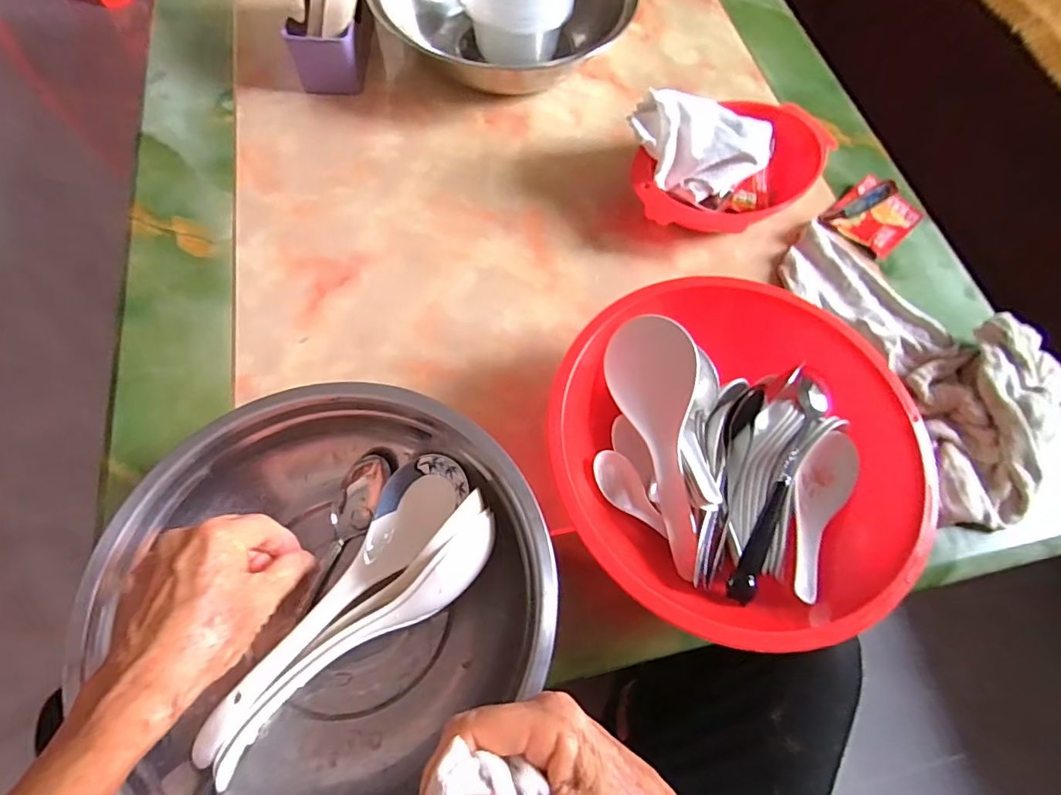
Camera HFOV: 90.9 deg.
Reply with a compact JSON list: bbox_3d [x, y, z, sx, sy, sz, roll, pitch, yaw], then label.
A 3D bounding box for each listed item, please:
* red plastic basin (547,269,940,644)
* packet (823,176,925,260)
[{"bbox_3d":[0.136,0.041,0.371,0.244,0.087,0.233,1,66,-3],"label":"red plastic basin"},{"bbox_3d":[0.345,-0.183,0.522,0.083,0.012,0.070,-40,74,-19],"label":"packet"}]

